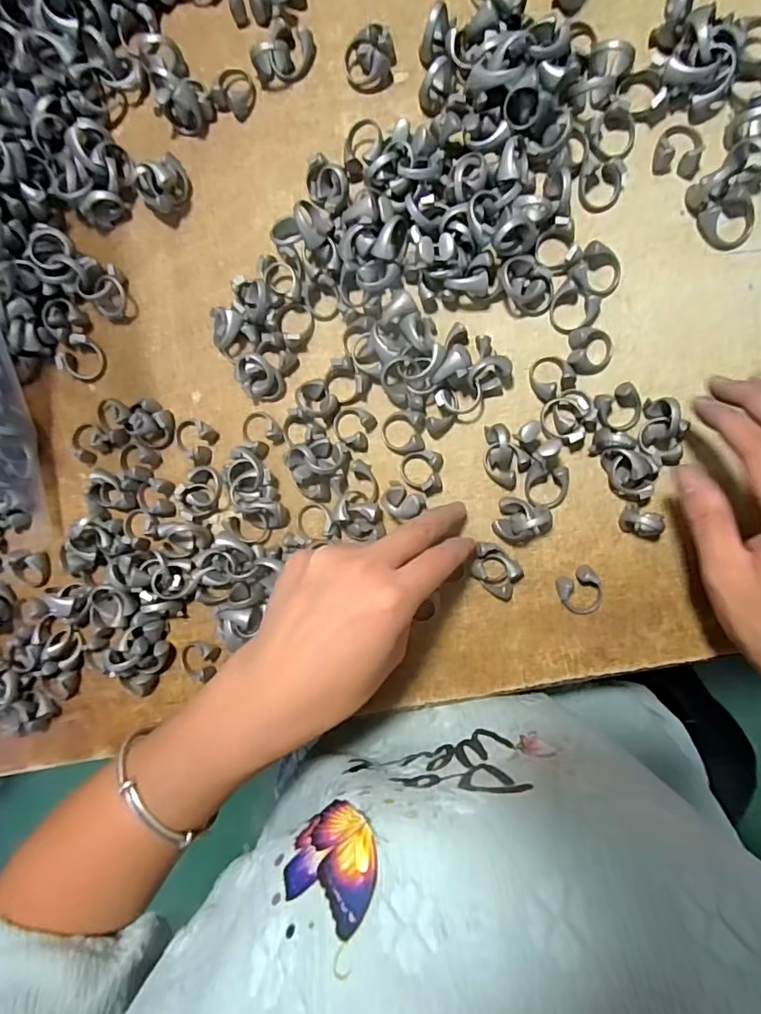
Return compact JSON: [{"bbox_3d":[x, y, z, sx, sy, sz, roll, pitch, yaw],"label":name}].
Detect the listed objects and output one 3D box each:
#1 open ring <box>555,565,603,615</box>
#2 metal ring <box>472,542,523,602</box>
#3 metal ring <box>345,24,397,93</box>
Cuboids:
[{"bbox_3d":[0.113,0.048,0.302,0.023,0.012,0.026,-33,90,7],"label":"open ring"},{"bbox_3d":[0.065,0.036,0.306,0.033,0.015,0.023,43,97,2],"label":"metal ring"},{"bbox_3d":[-0.005,-0.243,0.295,0.027,0.015,0.022,-10,93,7],"label":"metal ring"}]

